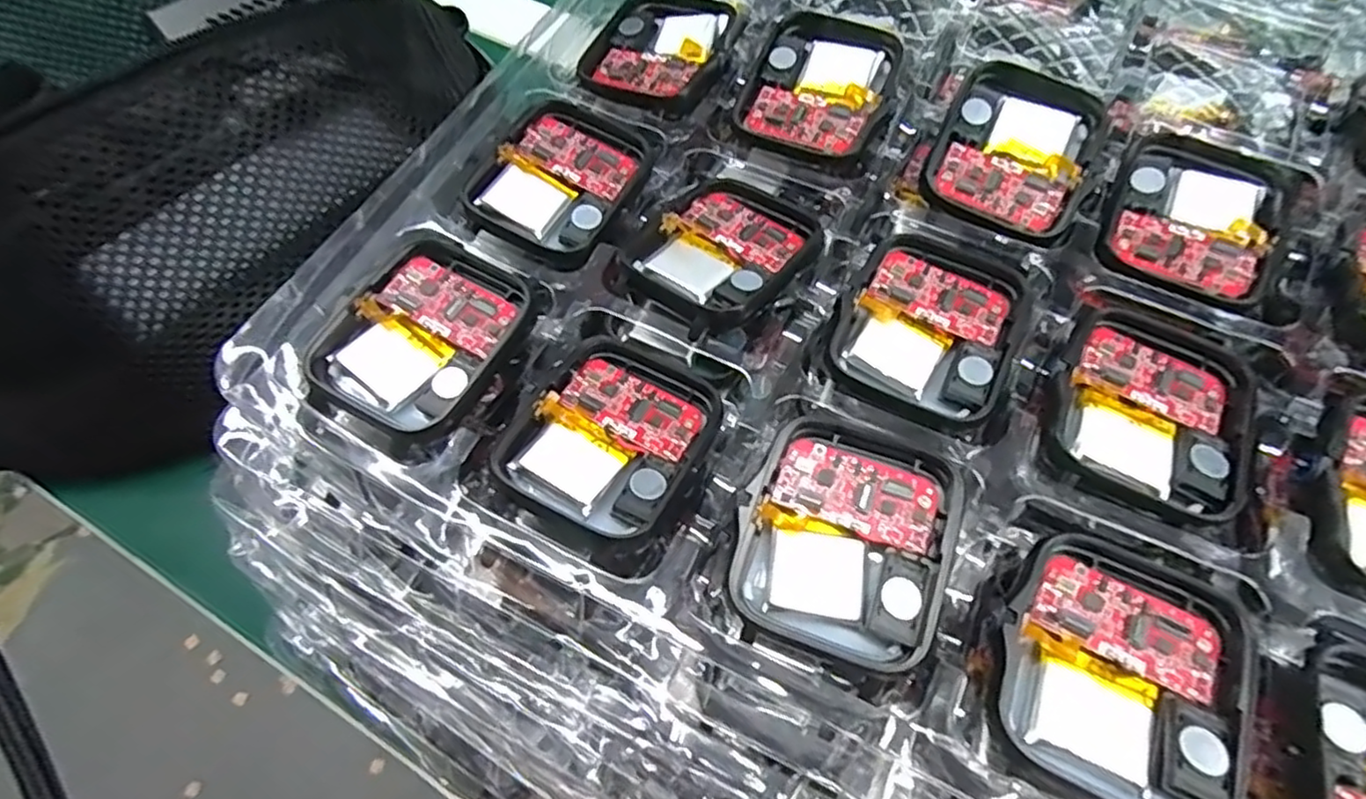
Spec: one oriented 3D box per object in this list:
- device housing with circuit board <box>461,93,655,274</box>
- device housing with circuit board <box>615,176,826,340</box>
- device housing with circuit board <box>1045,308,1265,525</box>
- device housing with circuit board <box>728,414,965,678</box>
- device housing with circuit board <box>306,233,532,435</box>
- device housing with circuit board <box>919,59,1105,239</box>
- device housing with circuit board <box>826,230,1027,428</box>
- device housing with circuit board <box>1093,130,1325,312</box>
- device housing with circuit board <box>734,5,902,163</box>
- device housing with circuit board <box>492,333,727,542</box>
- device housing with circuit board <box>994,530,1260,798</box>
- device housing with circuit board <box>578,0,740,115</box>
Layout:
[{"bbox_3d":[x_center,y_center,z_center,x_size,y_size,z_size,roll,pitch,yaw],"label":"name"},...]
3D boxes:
[{"bbox_3d":[-0.031,-0.056,0.172,0.037,0.008,0.047,25,64,12],"label":"device housing with circuit board"},{"bbox_3d":[0.010,-0.037,0.161,0.036,0.008,0.045,40,68,18],"label":"device housing with circuit board"},{"bbox_3d":[0.098,0.002,0.141,0.039,0.005,0.042,28,65,13],"label":"device housing with circuit board"},{"bbox_3d":[0.031,0.026,0.128,0.037,0.008,0.043,22,64,11],"label":"device housing with circuit board"},{"bbox_3d":[-0.055,-0.015,0.147,0.036,0.008,0.044,29,65,14],"label":"device housing with circuit board"},{"bbox_3d":[0.084,-0.064,0.170,0.036,0.005,0.042,24,82,7],"label":"device housing with circuit board"},{"bbox_3d":[0.055,-0.017,0.152,0.037,0.007,0.045,26,65,12],"label":"device housing with circuit board"},{"bbox_3d":[0.124,-0.044,0.160,0.039,0.006,0.046,29,65,14],"label":"device housing with circuit board"},{"bbox_3d":[0.038,-0.087,0.182,0.037,0.015,0.044,24,64,11],"label":"device housing with circuit board"},{"bbox_3d":[-0.014,0.006,0.141,0.038,0.009,0.043,29,65,13],"label":"device housing with circuit board"},{"bbox_3d":[0.075,0.046,0.115,0.036,0.008,0.044,25,64,12],"label":"device housing with circuit board"},{"bbox_3d":[-0.006,-0.102,0.194,0.039,0.008,0.048,24,64,11],"label":"device housing with circuit board"}]

